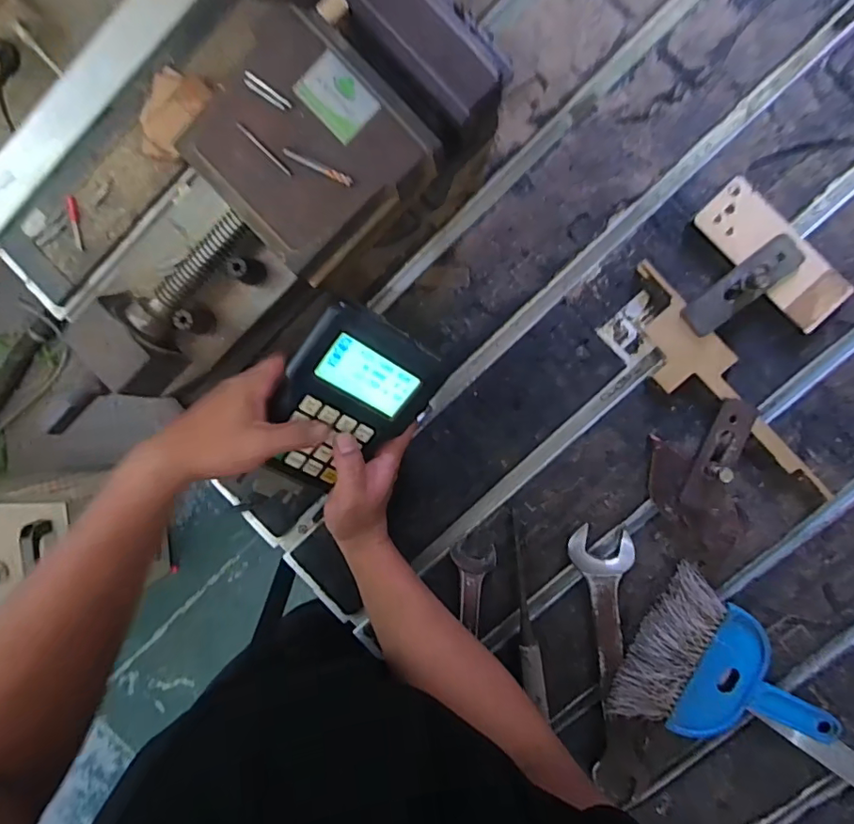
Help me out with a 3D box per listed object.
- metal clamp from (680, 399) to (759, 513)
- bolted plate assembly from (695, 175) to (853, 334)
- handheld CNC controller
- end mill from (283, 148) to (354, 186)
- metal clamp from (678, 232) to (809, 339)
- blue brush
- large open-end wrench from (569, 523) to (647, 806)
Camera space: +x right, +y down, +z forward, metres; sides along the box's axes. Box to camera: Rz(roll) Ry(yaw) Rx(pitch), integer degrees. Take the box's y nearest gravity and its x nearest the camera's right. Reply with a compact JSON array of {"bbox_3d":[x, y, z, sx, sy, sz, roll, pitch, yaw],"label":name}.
[{"bbox_3d":[0.246,0.039,0.441,0.028,0.041,0.098,21,98,3],"label":"metal clamp"},{"bbox_3d":[0.282,-0.128,0.435,0.051,0.019,0.131,-44,90,8],"label":"bolted plate assembly"},{"bbox_3d":[-0.067,-0.009,0.417,0.102,0.029,0.144,35,105,-28],"label":"handheld CNC controller"},{"bbox_3d":[-0.074,-0.167,0.363,0.051,0.004,0.007,26,98,2],"label":"end mill"},{"bbox_3d":[0.256,-0.101,0.427,0.097,0.039,0.033,-41,91,8],"label":"metal clamp"},{"bbox_3d":[0.272,0.238,0.469,0.186,0.027,0.137,28,98,2],"label":"blue brush"},{"bbox_3d":[0.168,0.233,0.483,0.050,0.018,0.264,-6,95,6],"label":"large open-end wrench"}]

